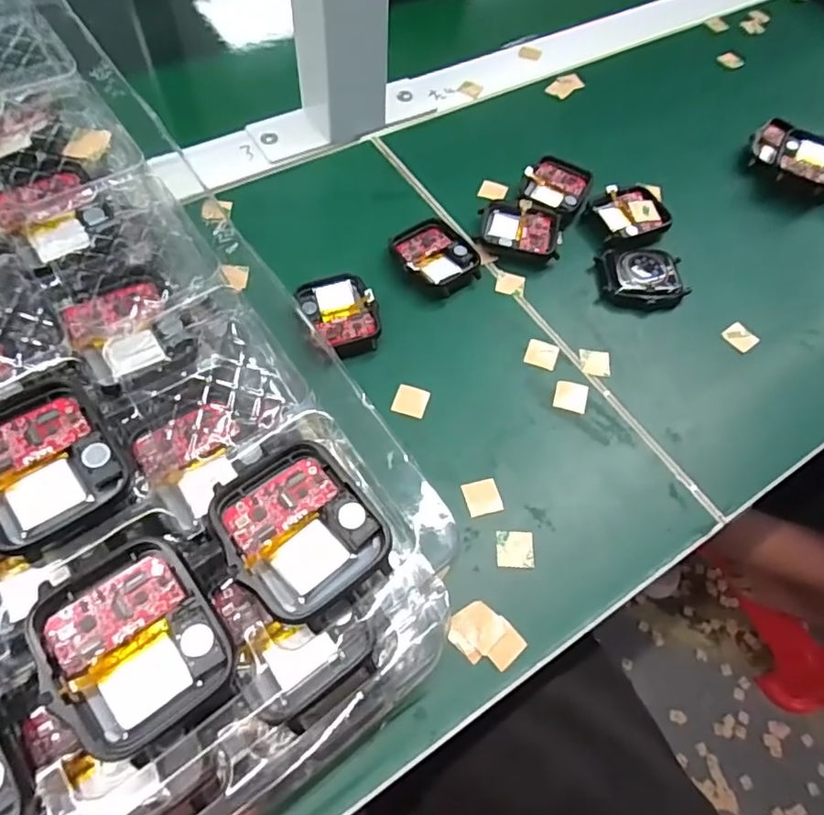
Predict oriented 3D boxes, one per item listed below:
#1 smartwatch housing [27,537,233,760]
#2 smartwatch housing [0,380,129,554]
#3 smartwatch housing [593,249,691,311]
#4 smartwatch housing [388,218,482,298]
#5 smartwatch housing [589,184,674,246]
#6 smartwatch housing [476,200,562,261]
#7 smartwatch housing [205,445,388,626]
[{"bbox_3d":[-0.068,0.056,0.141,0.037,0.007,0.044,-30,67,-19],"label":"smartwatch housing"},{"bbox_3d":[-0.103,0.014,0.160,0.037,0.007,0.046,-29,67,-18],"label":"smartwatch housing"},{"bbox_3d":[0.127,-0.071,0.321,0.045,0.014,0.037,-3,61,-6],"label":"smartwatch housing"},{"bbox_3d":[0.012,-0.081,0.316,0.040,0.012,0.045,-26,66,-17],"label":"smartwatch housing"},{"bbox_3d":[0.129,-0.114,0.342,0.042,0.008,0.039,-18,64,-13],"label":"smartwatch housing"},{"bbox_3d":[0.061,-0.101,0.331,0.044,0.010,0.035,12,61,3],"label":"smartwatch housing"},{"bbox_3d":[-0.031,0.033,0.158,0.037,0.006,0.044,-33,68,-20],"label":"smartwatch housing"}]

